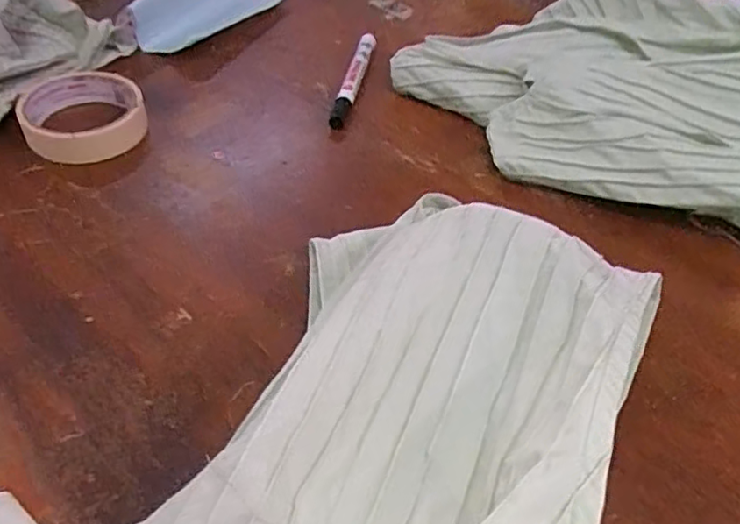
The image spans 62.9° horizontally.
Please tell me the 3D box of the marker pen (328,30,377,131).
[{"bbox_3d":[-0.015,-0.164,0.542,0.015,0.022,0.139,11,48,6],"label":"marker pen"}]

